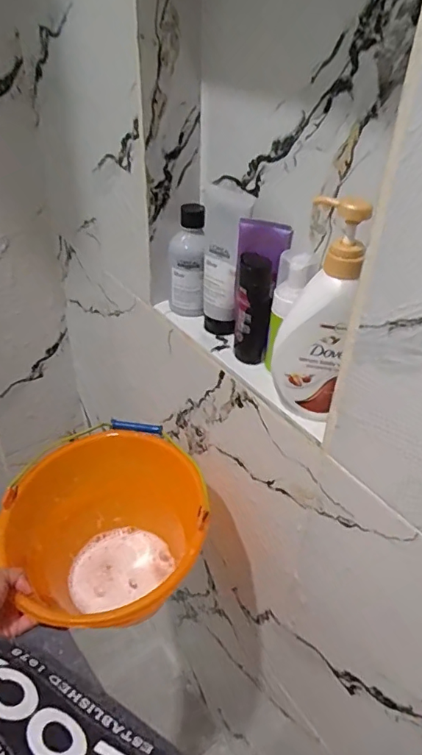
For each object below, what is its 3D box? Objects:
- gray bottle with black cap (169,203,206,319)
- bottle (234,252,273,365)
[{"bbox_3d":[-0.033,-0.149,0.660,0.049,0.142,0.059,-1,38,-4],"label":"gray bottle with black cap"},{"bbox_3d":[0.048,-0.076,0.577,0.039,0.127,0.033,2,38,0],"label":"bottle"}]

